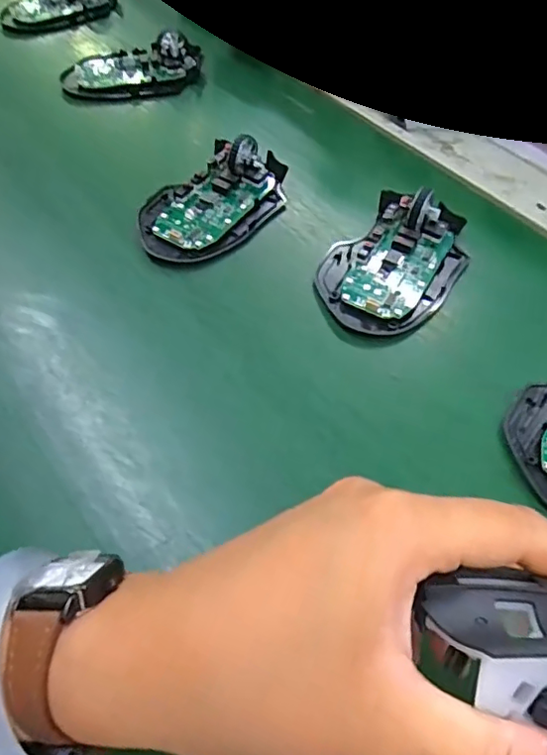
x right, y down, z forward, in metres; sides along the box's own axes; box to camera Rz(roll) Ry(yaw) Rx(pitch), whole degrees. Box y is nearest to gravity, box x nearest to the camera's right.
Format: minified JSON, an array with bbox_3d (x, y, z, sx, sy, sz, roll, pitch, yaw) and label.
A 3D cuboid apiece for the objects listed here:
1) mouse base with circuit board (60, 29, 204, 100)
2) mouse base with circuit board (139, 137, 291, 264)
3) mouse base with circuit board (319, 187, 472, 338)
[{"bbox_3d":[-0.115,-0.253,0.459,0.110,0.025,0.051,-5,56,-2],"label":"mouse base with circuit board"},{"bbox_3d":[-0.038,-0.118,0.365,0.065,0.026,0.111,34,63,22],"label":"mouse base with circuit board"},{"bbox_3d":[0.073,-0.073,0.335,0.070,0.029,0.106,30,61,19],"label":"mouse base with circuit board"}]

